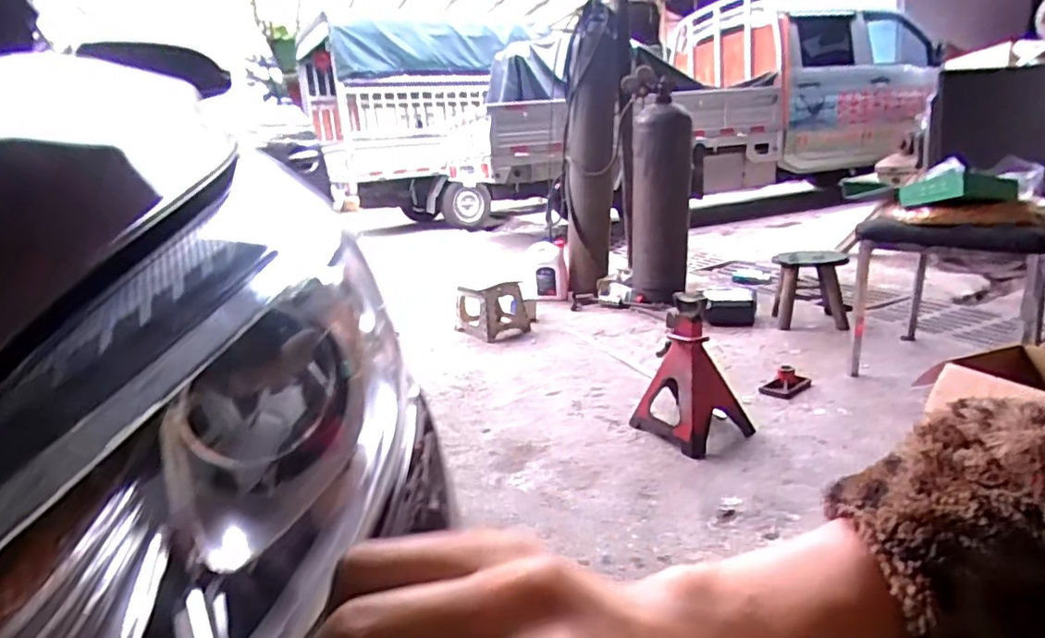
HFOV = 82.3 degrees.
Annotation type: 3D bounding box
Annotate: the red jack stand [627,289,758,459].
[{"bbox_3d":[0.450,0.127,1.618,0.205,0.393,0.238,-16,18,-29],"label":"red jack stand"}]

